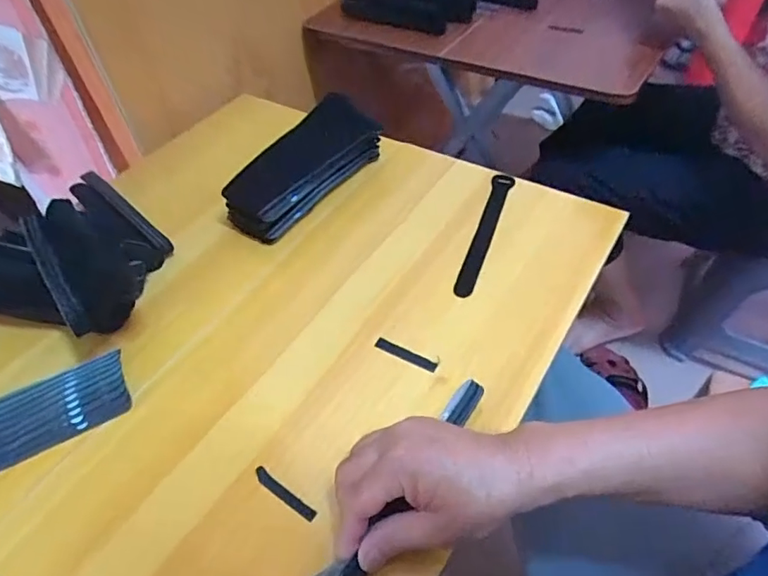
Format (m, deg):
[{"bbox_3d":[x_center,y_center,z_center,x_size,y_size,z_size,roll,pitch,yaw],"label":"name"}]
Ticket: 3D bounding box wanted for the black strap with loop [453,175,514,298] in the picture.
[{"bbox_3d":[0.112,-0.062,0.570,0.024,0.007,0.193,11,52,19],"label":"black strap with loop"}]

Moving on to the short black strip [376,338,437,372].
[{"bbox_3d":[0.020,0.061,0.469,0.059,0.004,0.011,23,62,16],"label":"short black strip"}]

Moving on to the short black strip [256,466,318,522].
[{"bbox_3d":[-0.075,0.155,0.388,0.059,0.004,0.010,28,56,26],"label":"short black strip"}]

